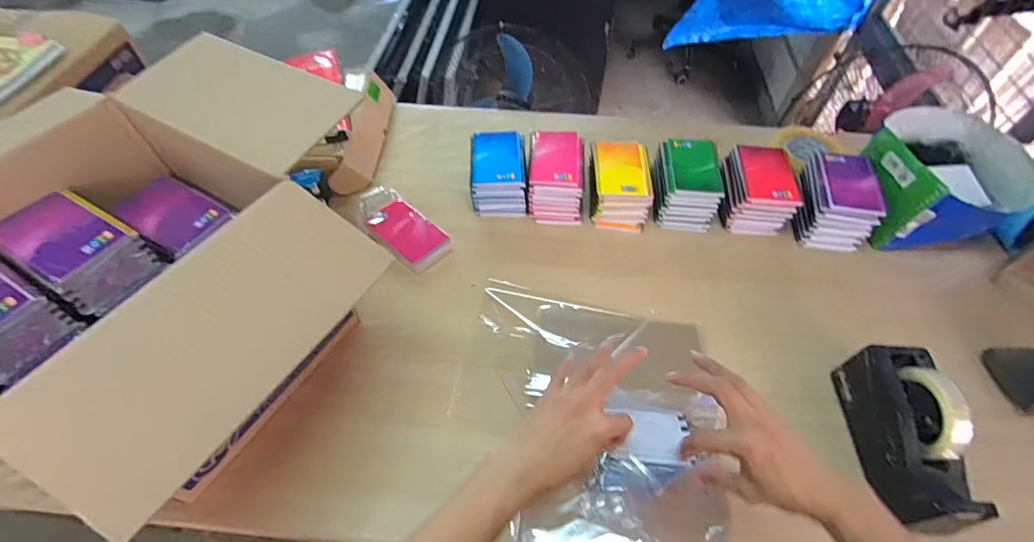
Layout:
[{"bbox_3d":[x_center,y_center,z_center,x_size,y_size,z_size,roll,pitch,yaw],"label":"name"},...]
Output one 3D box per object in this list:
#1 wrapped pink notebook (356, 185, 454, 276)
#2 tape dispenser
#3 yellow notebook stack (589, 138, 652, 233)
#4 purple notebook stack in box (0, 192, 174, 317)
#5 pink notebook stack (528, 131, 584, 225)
[{"bbox_3d":[-0.204,-0.079,0.810,0.181,0.033,0.088,39,64,24],"label":"wrapped pink notebook"},{"bbox_3d":[0.493,0.196,0.572,0.072,0.124,0.204,3,55,2],"label":"tape dispenser"},{"bbox_3d":[0.186,-0.163,0.836,0.102,0.091,0.148,3,55,2],"label":"yellow notebook stack"},{"bbox_3d":[-0.509,-0.026,0.539,0.163,0.064,0.102,25,59,17],"label":"purple notebook stack in box"},{"bbox_3d":[0.072,-0.176,0.854,0.100,0.091,0.152,1,55,1],"label":"pink notebook stack"}]

